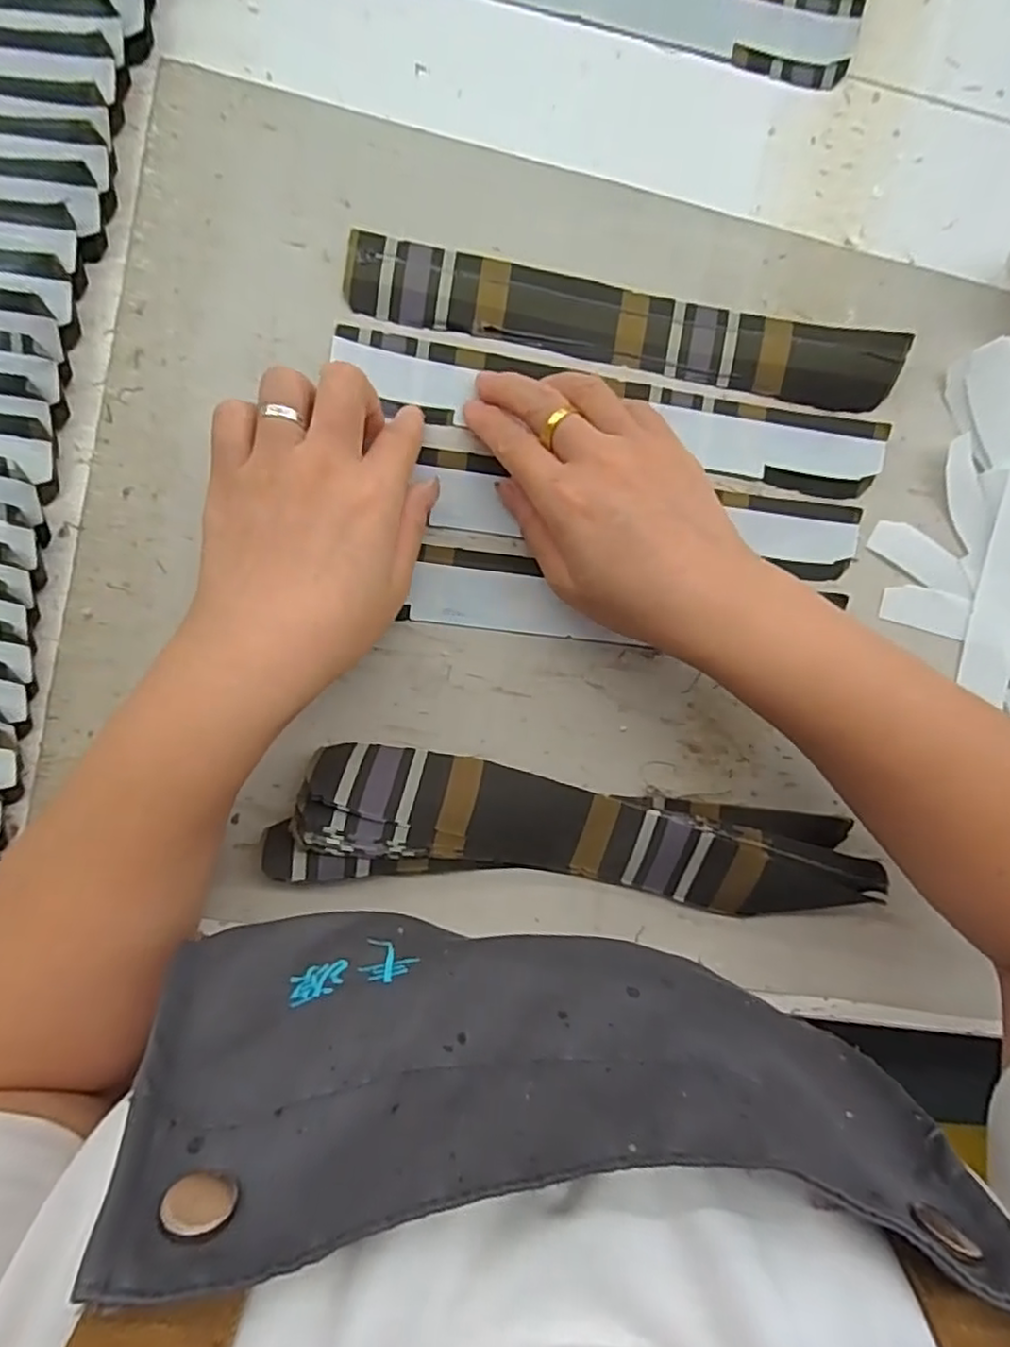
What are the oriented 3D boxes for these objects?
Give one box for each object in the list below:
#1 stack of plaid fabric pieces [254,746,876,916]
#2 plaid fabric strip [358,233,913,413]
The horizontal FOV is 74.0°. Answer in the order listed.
[{"bbox_3d":[0.035,0.074,0.303,0.260,0.033,0.054,8,92,-7],"label":"stack of plaid fabric pieces"},{"bbox_3d":[0.059,-0.161,0.312,0.257,0.009,0.036,8,96,-6],"label":"plaid fabric strip"}]

